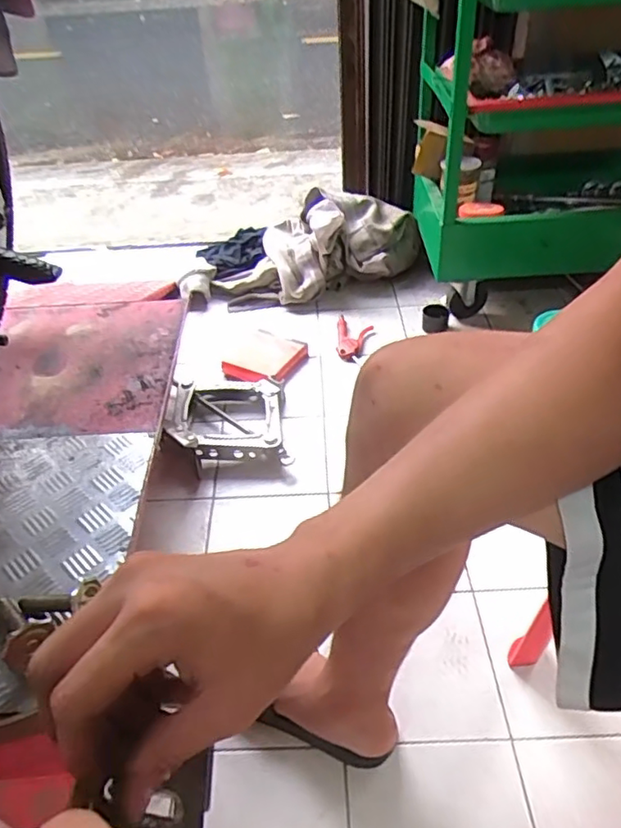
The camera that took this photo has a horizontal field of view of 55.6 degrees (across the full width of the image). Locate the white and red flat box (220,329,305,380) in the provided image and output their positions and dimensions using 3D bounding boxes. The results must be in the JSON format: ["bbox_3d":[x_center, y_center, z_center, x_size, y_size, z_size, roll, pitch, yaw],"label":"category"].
[{"bbox_3d":[-0.100,-0.123,1.268,0.145,0.027,0.177,17,45,20],"label":"white and red flat box"}]

